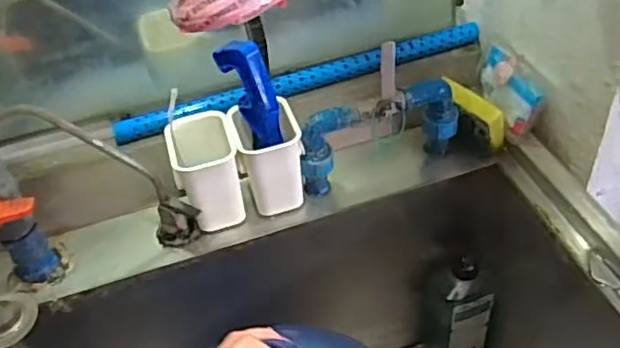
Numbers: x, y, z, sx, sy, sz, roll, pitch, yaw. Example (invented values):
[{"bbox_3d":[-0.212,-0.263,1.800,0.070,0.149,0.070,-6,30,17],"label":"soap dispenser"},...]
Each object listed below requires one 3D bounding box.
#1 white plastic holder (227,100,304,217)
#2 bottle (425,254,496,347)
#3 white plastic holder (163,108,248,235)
[{"bbox_3d":[-0.045,-0.017,0.737,0.075,0.106,0.078,-11,45,-4],"label":"white plastic holder"},{"bbox_3d":[0.221,0.207,0.934,0.090,0.248,0.057,-12,45,-5],"label":"bottle"},{"bbox_3d":[-0.116,-0.003,0.727,0.070,0.105,0.088,-17,46,-9],"label":"white plastic holder"}]

